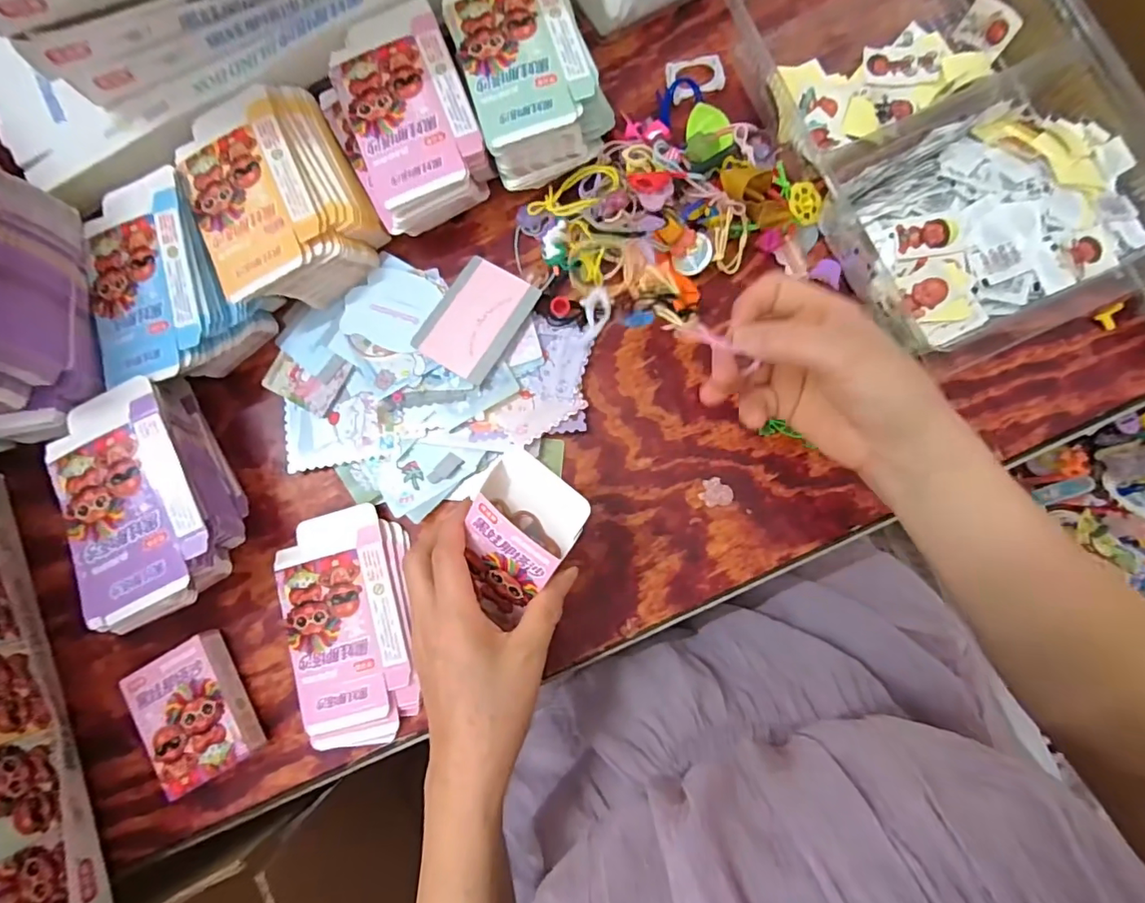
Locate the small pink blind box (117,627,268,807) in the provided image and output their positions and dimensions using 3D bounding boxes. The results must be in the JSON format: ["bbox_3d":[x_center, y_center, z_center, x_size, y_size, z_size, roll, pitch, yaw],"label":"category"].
[{"bbox_3d":[-0.272,0.187,0.383,0.067,0.024,0.091,-28,83,0],"label":"small pink blind box"}]

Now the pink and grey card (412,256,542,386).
[{"bbox_3d":[-0.072,-0.100,0.401,0.062,0.004,0.085,31,82,7],"label":"pink and grey card"}]

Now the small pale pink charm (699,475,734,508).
[{"bbox_3d":[0.105,0.030,0.393,0.023,0.004,0.021,0,84,3],"label":"small pale pink charm"}]

